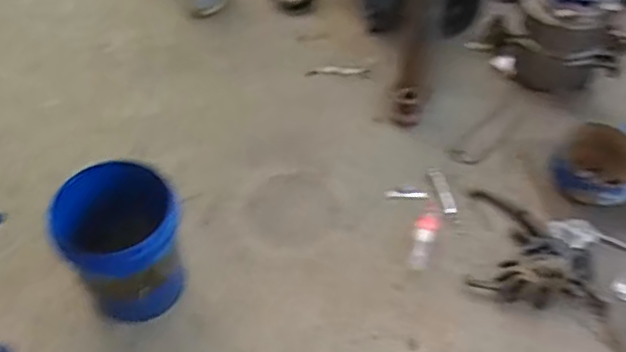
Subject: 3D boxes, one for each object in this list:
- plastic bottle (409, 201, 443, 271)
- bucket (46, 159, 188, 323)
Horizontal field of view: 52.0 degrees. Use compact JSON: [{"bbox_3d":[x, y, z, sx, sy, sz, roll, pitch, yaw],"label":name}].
[{"bbox_3d":[0.316,0.147,1.785,0.071,0.072,0.231,17,51,12],"label":"plastic bottle"},{"bbox_3d":[-0.467,0.167,1.623,0.303,0.331,0.329,1,49,-1],"label":"bucket"}]

